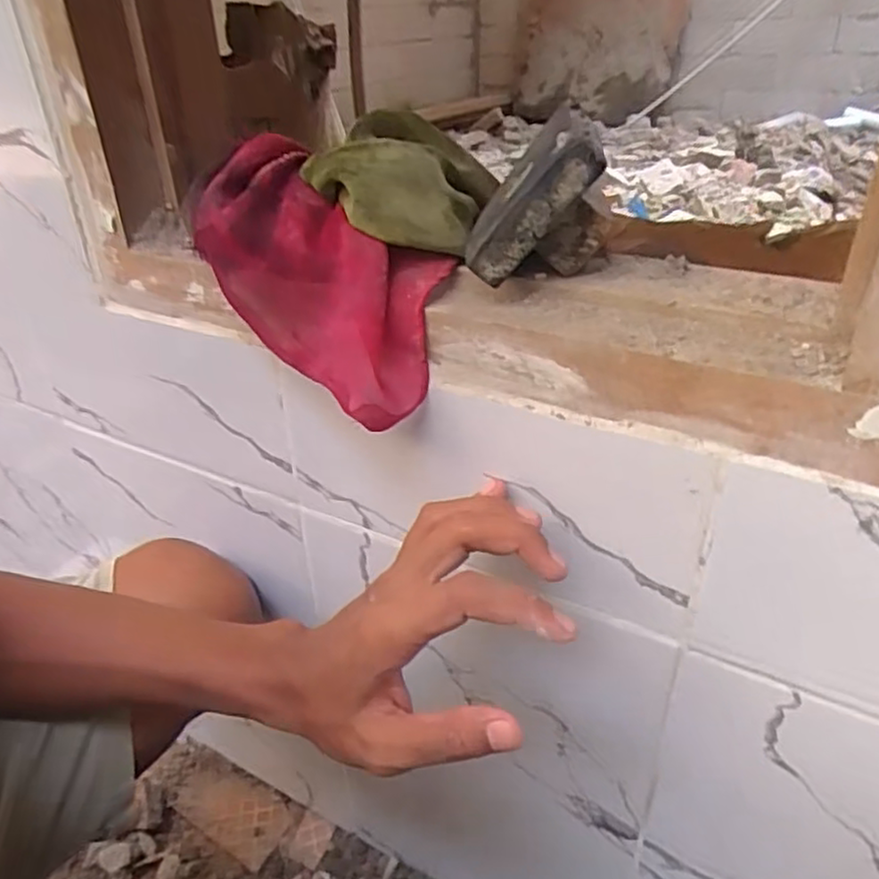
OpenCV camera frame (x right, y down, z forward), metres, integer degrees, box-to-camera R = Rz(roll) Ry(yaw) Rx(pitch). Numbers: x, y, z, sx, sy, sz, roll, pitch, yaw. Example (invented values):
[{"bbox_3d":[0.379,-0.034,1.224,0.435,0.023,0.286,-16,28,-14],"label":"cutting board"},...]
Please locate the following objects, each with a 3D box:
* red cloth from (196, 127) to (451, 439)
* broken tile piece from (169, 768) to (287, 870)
[{"bbox_3d":[-0.072,-0.098,0.390,0.079,0.071,0.202,-26,66,-33],"label":"red cloth"},{"bbox_3d":[-0.214,0.381,0.726,0.128,0.011,0.057,18,37,29],"label":"broken tile piece"}]

